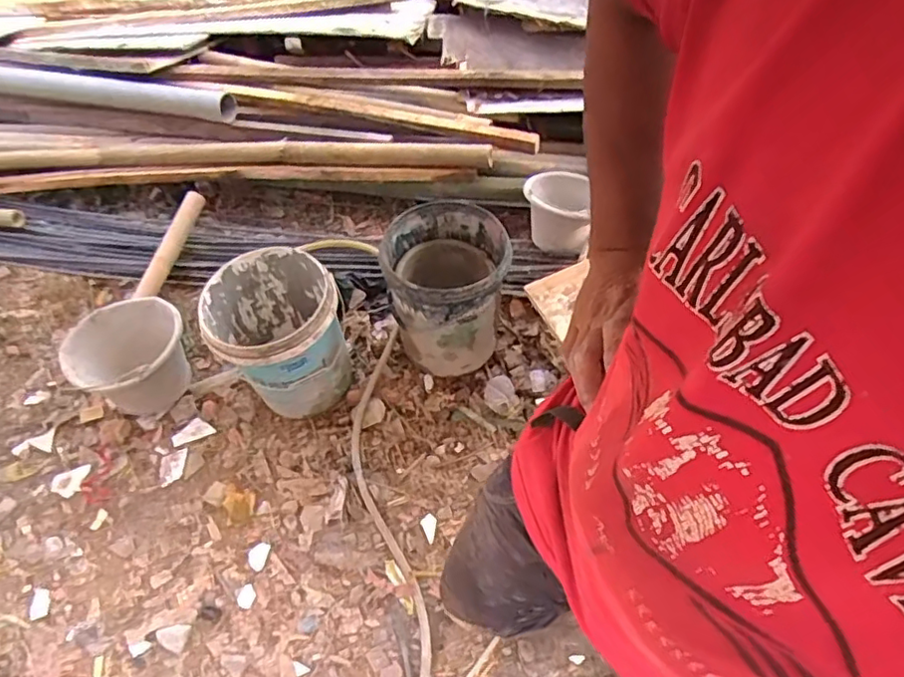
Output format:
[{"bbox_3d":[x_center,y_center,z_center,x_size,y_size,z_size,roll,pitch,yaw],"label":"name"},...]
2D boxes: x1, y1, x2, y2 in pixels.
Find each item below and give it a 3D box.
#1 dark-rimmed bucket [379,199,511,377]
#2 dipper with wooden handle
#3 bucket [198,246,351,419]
[{"bbox_3d":[-0.017,-0.125,1.553,0.287,0.351,0.312,-3,52,4],"label":"dark-rimmed bucket"},{"bbox_3d":[-0.843,-0.120,1.674,0.263,0.195,0.659,-5,52,2],"label":"dipper with wooden handle"},{"bbox_3d":[-0.419,-0.003,1.504,0.293,0.320,0.291,-3,52,4],"label":"bucket"}]

